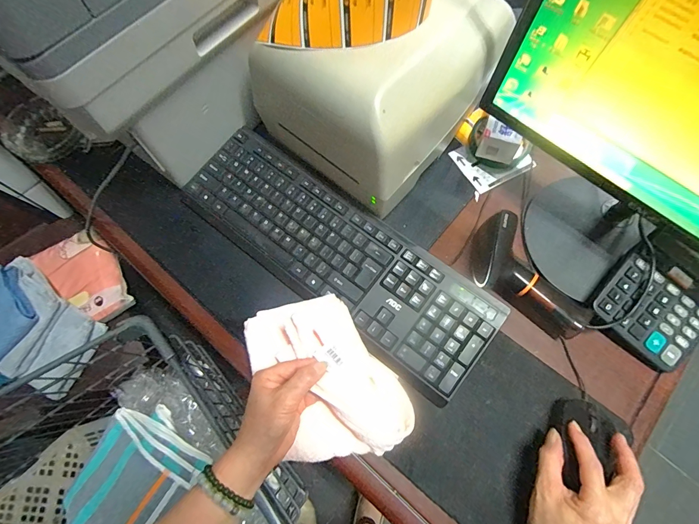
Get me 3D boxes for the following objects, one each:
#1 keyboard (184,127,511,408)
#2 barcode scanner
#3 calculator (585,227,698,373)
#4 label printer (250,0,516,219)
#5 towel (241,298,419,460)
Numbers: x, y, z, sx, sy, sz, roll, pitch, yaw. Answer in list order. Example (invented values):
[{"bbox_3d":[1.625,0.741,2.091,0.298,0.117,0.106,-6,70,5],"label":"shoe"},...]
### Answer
[{"bbox_3d":[-0.018,-0.017,0.450,0.423,0.020,0.131,37,75,13],"label":"keyboard"},{"bbox_3d":[0.205,0.025,0.423,0.071,0.069,0.161,-37,74,-12],"label":"barcode scanner"},{"bbox_3d":[0.369,0.043,0.419,0.117,0.042,0.143,41,75,13],"label":"calculator"},{"bbox_3d":[0.035,-0.219,0.426,0.205,0.158,0.253,41,75,13],"label":"label printer"},{"bbox_3d":[-0.023,0.120,0.375,0.135,0.052,0.165,-19,71,-6],"label":"towel"}]

